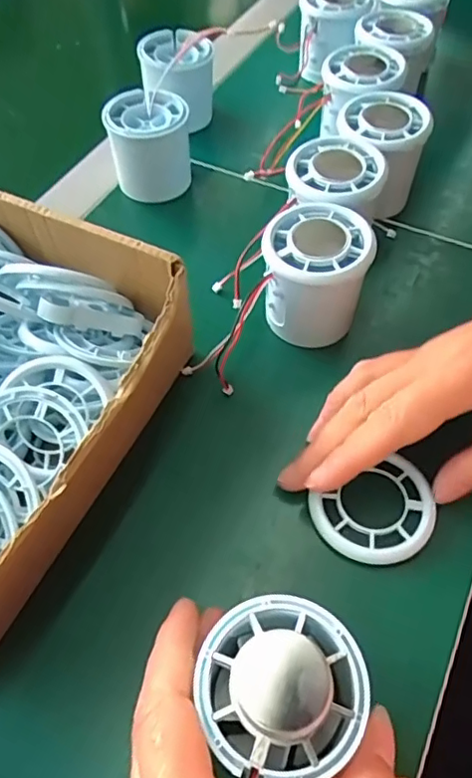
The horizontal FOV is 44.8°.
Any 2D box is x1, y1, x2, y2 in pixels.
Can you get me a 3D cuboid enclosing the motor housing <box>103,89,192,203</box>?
[{"bbox_3d":[-0.058,-0.165,0.394,0.051,0.057,0.051,-7,56,-2],"label":"motor housing"}]

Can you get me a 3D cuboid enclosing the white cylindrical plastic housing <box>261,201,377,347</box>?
[{"bbox_3d":[0.043,-0.060,0.314,0.053,0.062,0.051,-1,56,2],"label":"white cylindrical plastic housing"}]

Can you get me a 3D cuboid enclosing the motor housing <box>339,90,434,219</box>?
[{"bbox_3d":[0.091,-0.151,0.376,0.054,0.063,0.058,-21,58,-11],"label":"motor housing"}]

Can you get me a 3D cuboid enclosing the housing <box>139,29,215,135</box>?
[{"bbox_3d":[-0.042,-0.230,0.436,0.056,0.055,0.064,-20,58,-11],"label":"housing"}]

